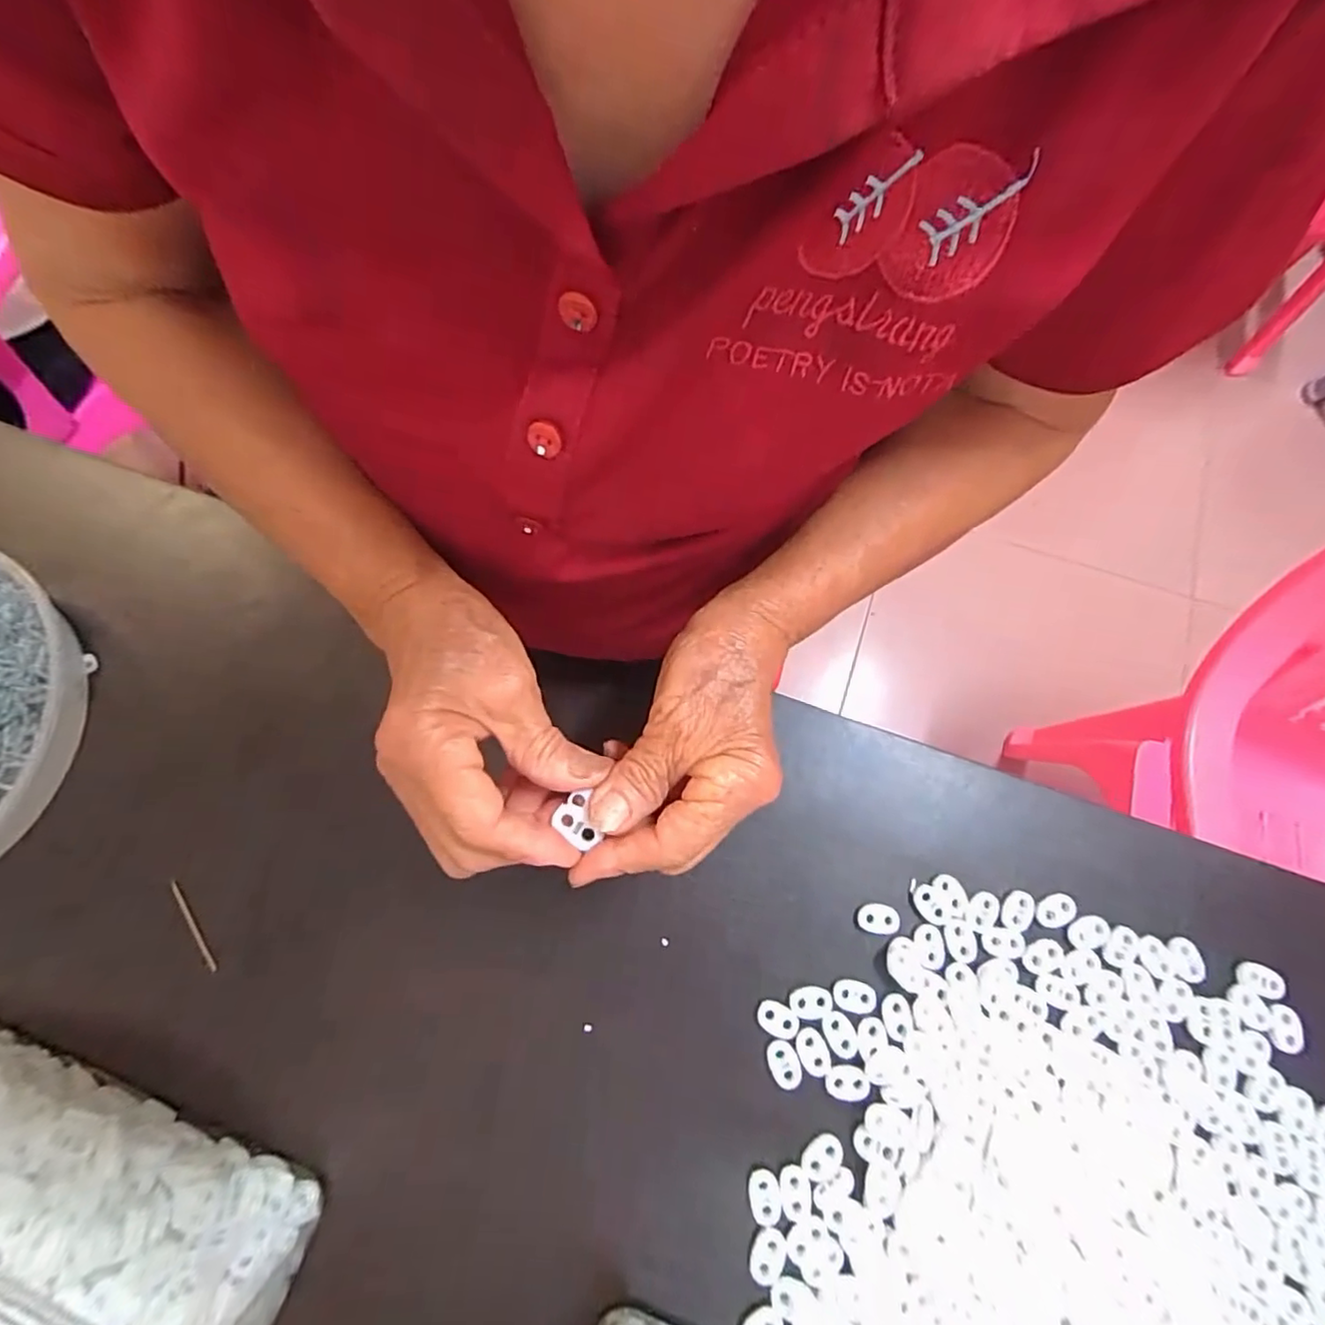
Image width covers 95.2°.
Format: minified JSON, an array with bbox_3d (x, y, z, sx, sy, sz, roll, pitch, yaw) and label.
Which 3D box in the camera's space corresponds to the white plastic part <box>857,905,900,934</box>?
[{"bbox_3d":[0.123,0.146,0.342,0.022,0.005,0.015,3,72,1],"label":"white plastic part"}]

